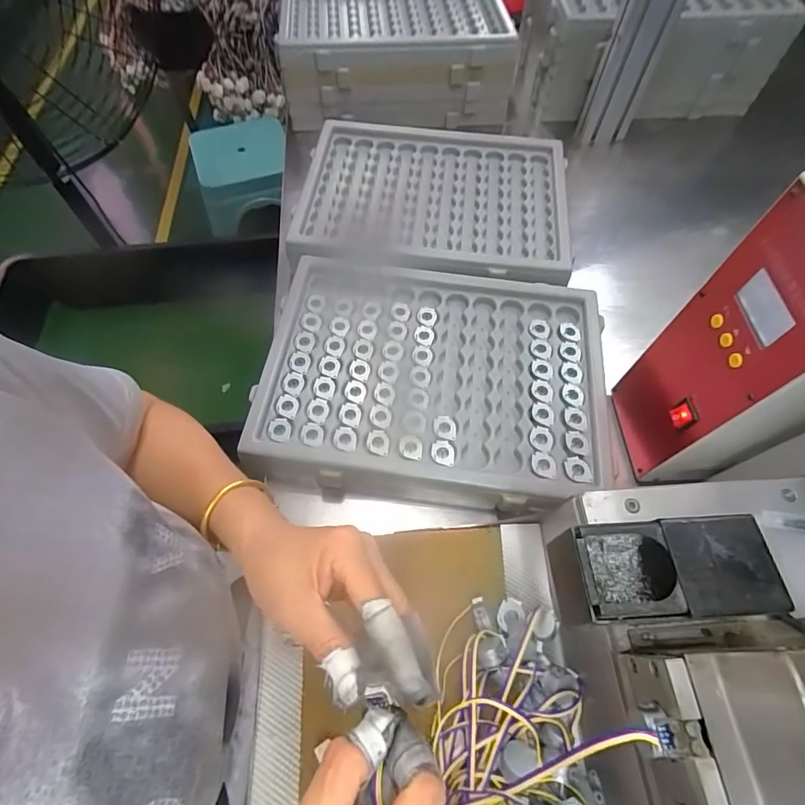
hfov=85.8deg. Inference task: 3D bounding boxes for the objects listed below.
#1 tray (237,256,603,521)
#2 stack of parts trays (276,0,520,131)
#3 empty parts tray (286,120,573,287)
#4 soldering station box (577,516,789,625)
[{"bbox_3d":[0.036,-0.023,0.528,0.391,0.061,0.300,8,61,3],"label":"tray"},{"bbox_3d":[-0.021,-0.674,0.813,0.392,0.126,0.362,-8,63,-4],"label":"stack of parts trays"},{"bbox_3d":[0.049,-0.310,0.647,0.390,0.021,0.296,6,61,1],"label":"empty parts tray"},{"bbox_3d":[0.161,0.108,0.275,0.110,0.062,0.058,-3,62,-1],"label":"soldering station box"}]

